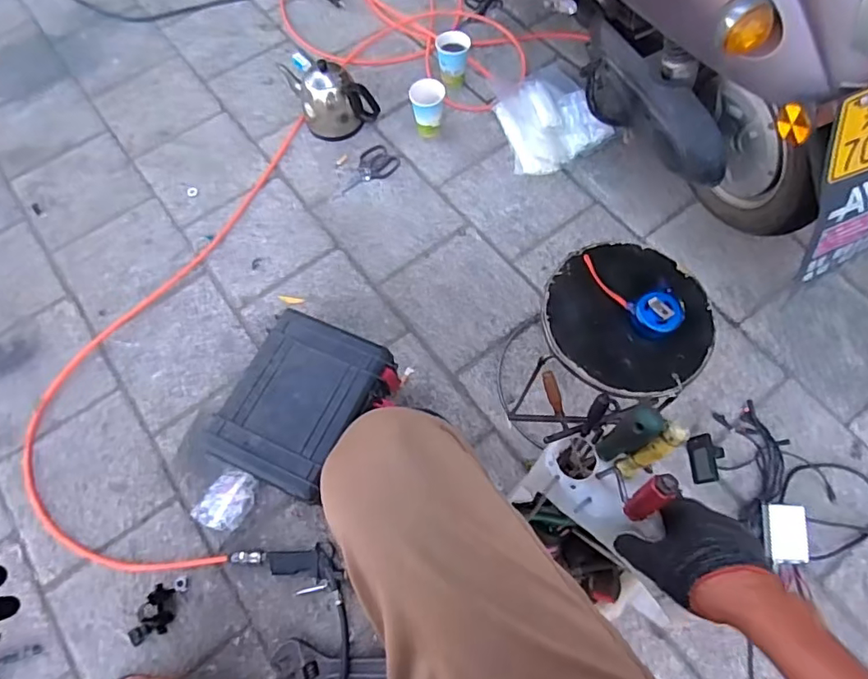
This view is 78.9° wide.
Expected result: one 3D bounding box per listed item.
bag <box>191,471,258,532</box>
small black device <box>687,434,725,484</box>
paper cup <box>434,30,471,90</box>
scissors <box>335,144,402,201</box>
[{"bbox_3d":[-0.348,0.274,0.894,0.074,0.027,0.103,31,71,13],"label":"bag"},{"bbox_3d":[0.471,0.206,0.914,0.026,0.051,0.079,10,65,-28],"label":"small black device"},{"bbox_3d":[0.045,-0.658,1.232,0.079,0.109,0.075,0,67,1],"label":"paper cup"},{"bbox_3d":[-0.160,-0.373,1.185,0.172,0.006,0.092,-40,72,-15],"label":"scissors"}]

